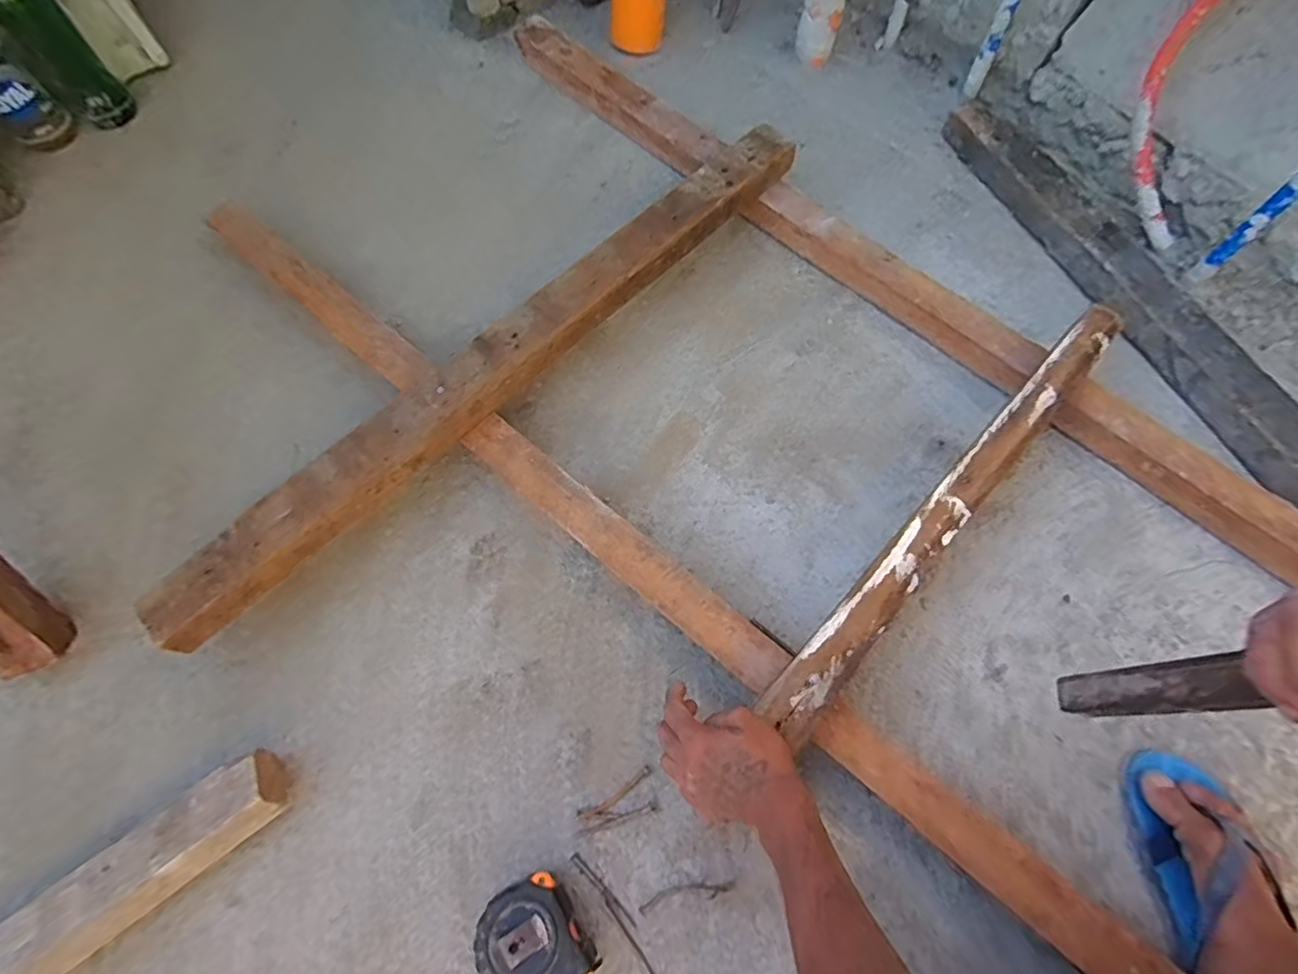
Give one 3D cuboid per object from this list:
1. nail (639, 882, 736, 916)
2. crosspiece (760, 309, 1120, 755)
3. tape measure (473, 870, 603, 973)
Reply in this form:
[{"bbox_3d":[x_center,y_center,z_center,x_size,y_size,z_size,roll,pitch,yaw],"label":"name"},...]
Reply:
[{"bbox_3d":[0.033,0.351,0.502,0.083,0.004,0.015,-11,67,-3],"label":"nail"},{"bbox_3d":[0.306,0.008,0.566,0.047,0.021,0.563,41,72,17],"label":"crosspiece"},{"bbox_3d":[-0.095,0.371,0.474,0.076,0.045,0.085,-35,71,-14],"label":"tape measure"}]

